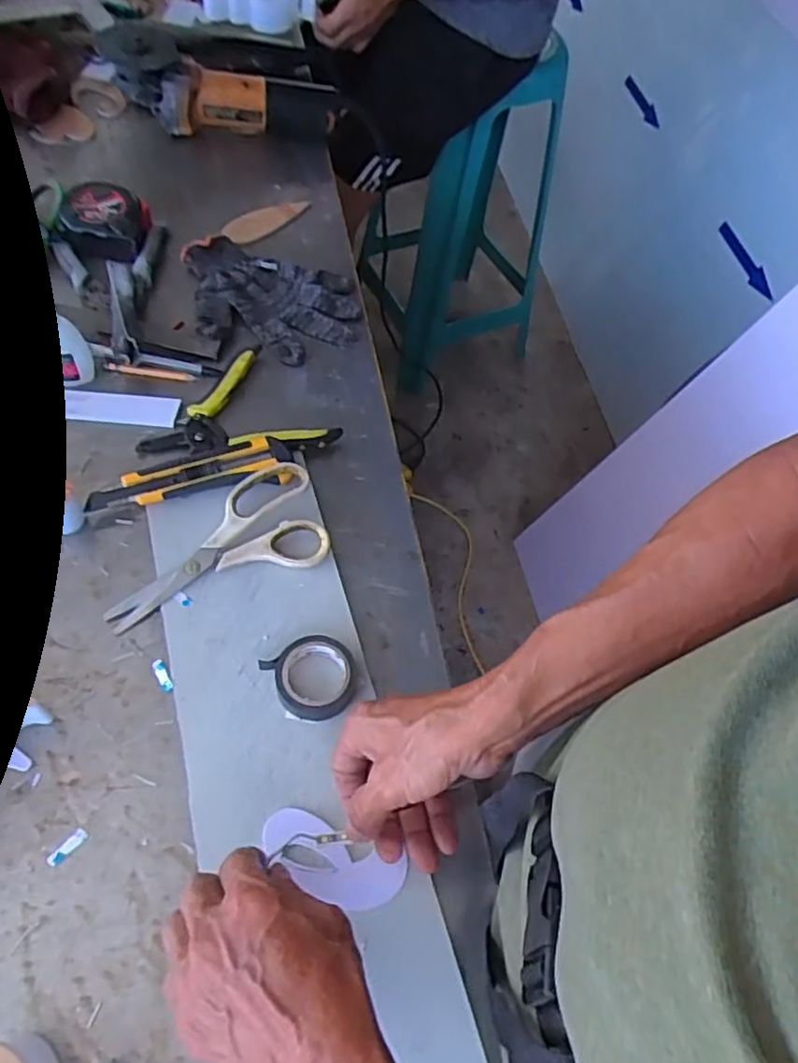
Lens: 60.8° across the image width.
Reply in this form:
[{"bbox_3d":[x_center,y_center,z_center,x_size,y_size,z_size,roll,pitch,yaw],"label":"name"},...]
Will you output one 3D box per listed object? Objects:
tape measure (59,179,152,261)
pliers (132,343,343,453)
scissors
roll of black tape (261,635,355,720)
[{"bbox_3d":[-0.311,-0.328,0.722,0.084,0.047,0.073,2,58,-8],"label":"tape measure"},{"bbox_3d":[-0.154,-0.101,0.611,0.150,0.024,0.134,-33,66,-22],"label":"pliers"},{"bbox_3d":[-0.149,0.008,0.542,0.175,0.010,0.089,-19,78,-13],"label":"scissors"},{"bbox_3d":[-0.060,0.104,0.492,0.058,0.018,0.060,-32,66,-22],"label":"roll of black tape"}]

